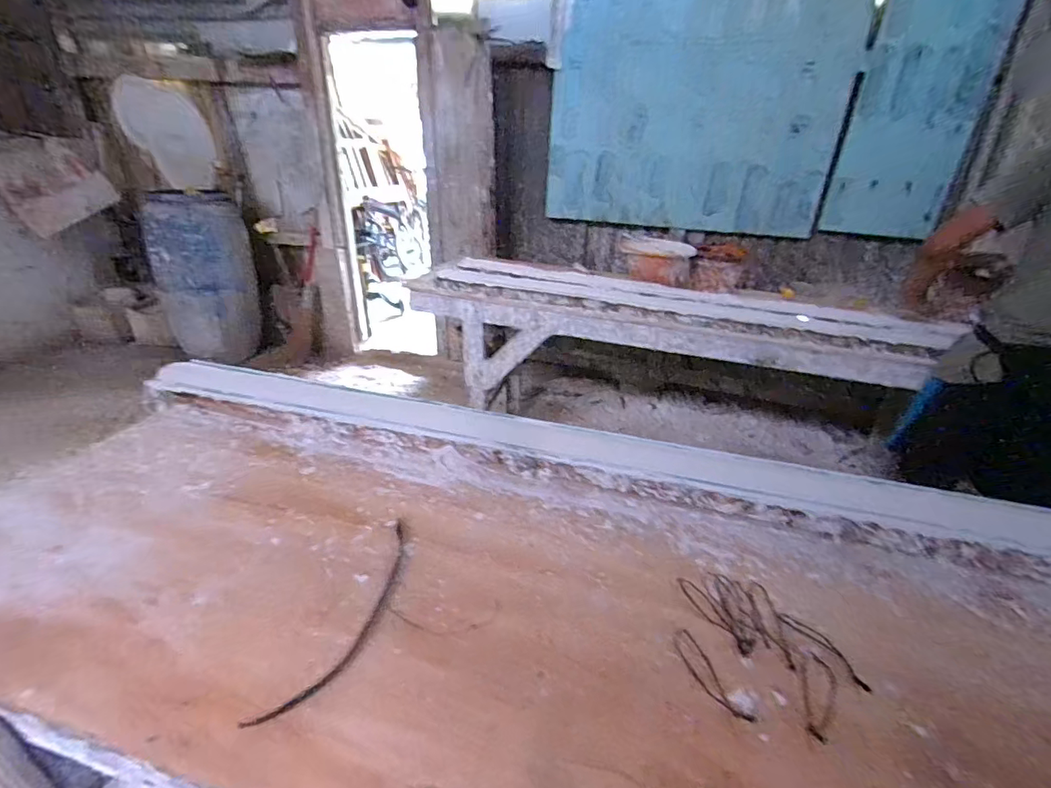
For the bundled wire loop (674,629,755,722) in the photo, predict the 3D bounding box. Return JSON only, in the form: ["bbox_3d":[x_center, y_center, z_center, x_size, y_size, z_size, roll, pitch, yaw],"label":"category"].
[{"bbox_3d":[0.193,0.297,0.508,0.028,0.008,0.106,-7,32,-19],"label":"bundled wire loop"}]

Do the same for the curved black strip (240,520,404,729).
[{"bbox_3d":[-0.192,0.247,0.550,0.057,0.005,0.275,12,31,14],"label":"curved black strip"}]

